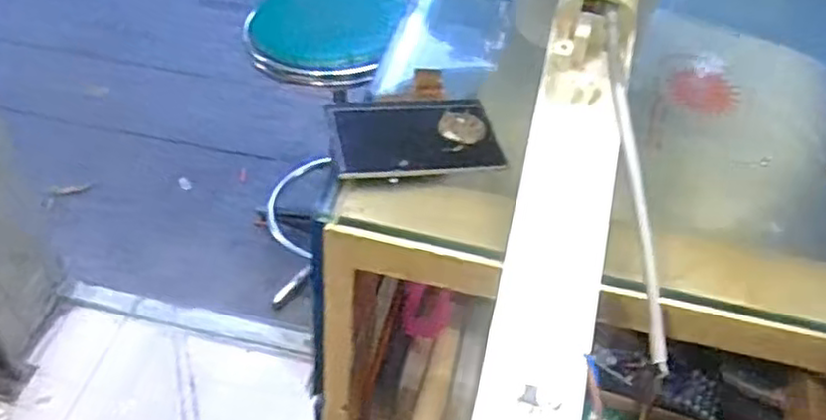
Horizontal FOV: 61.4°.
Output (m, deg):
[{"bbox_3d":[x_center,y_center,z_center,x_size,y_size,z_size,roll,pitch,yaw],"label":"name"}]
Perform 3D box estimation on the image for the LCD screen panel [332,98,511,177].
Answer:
[{"bbox_3d":[0.002,-0.044,0.425,0.099,0.010,0.063,-5,48,-10],"label":"LCD screen panel"}]

